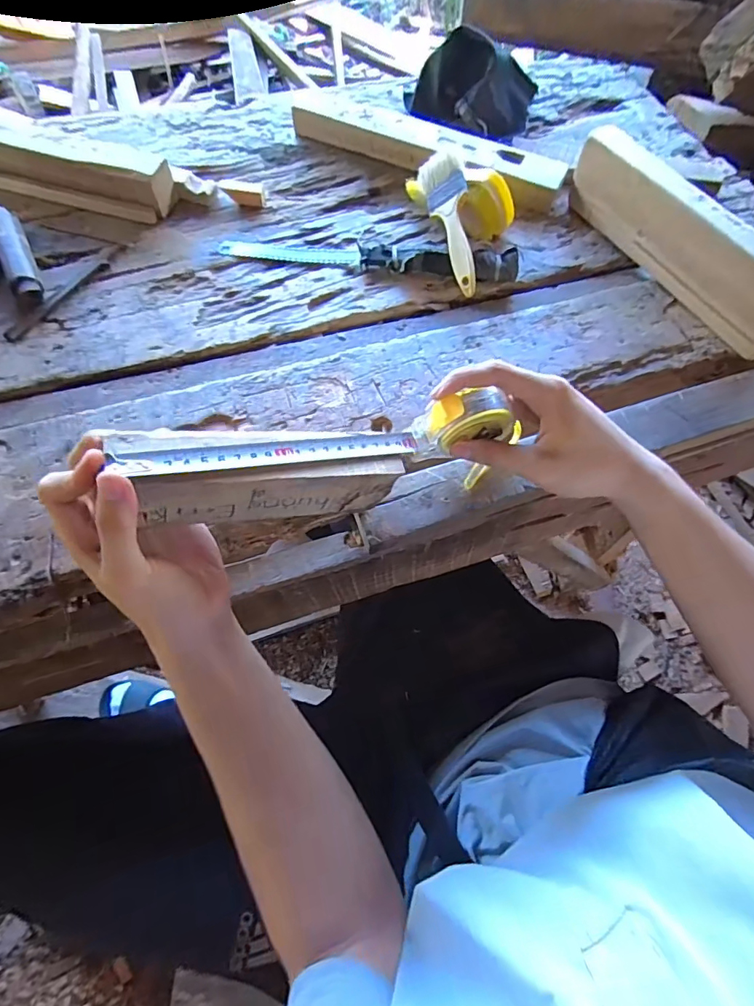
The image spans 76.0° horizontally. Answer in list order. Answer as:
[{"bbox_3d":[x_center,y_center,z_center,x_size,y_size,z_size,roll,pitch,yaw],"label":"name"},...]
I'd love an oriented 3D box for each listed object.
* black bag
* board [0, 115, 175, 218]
[{"bbox_3d":[0.126,-0.546,0.623,0.169,0.075,0.107,11,64,1],"label":"black bag"},{"bbox_3d":[-0.432,-0.404,0.537,0.410,0.038,0.066,16,65,4],"label":"board"}]

